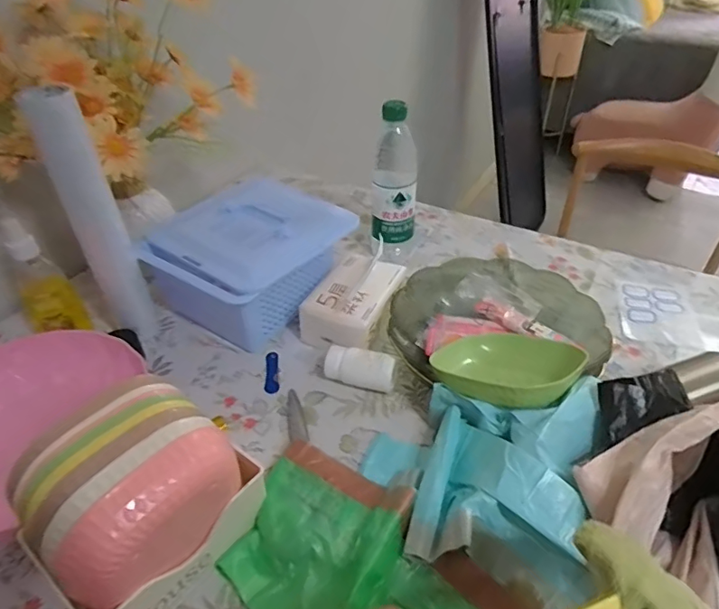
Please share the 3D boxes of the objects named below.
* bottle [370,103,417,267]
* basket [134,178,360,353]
[{"bbox_3d":[0.046,-0.151,0.696,0.060,0.227,0.059,3,40,6],"label":"bottle"},{"bbox_3d":[-0.139,-0.053,0.670,0.190,0.121,0.197,24,47,29],"label":"basket"}]

